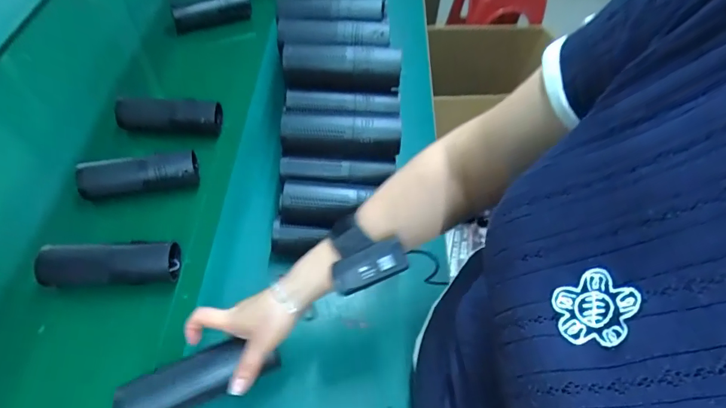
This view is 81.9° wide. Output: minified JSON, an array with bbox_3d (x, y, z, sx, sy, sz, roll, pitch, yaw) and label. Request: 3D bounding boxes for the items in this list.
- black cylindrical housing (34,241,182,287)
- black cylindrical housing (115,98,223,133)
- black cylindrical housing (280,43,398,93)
[{"bbox_3d":[-0.335,0.079,0.555,0.168,0.046,0.046,-4,55,-5],"label":"black cylindrical housing"},{"bbox_3d":[-0.330,-0.157,0.717,0.169,0.043,0.056,3,54,-1],"label":"black cylindrical housing"},{"bbox_3d":[-0.030,-0.196,0.603,0.163,0.054,0.058,-2,55,-4],"label":"black cylindrical housing"}]

